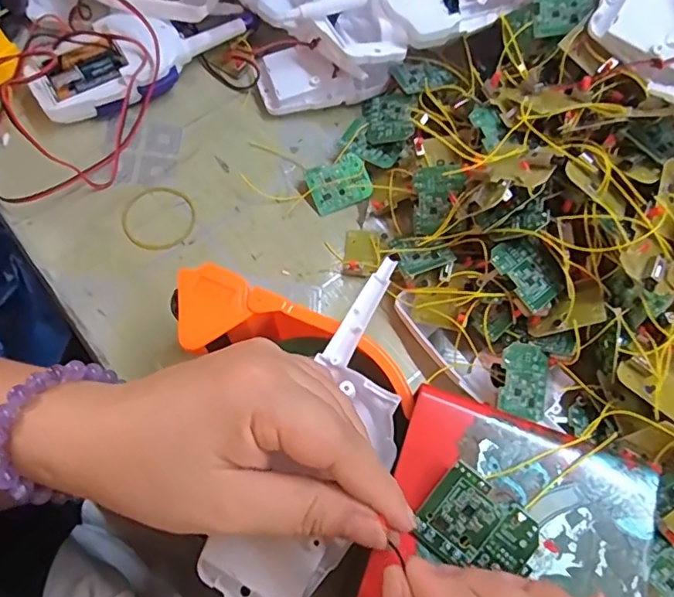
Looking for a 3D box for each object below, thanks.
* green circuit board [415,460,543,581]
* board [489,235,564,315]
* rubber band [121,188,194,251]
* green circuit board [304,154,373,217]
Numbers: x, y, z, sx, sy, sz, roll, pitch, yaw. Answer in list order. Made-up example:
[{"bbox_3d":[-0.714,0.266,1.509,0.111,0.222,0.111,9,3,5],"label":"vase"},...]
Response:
[{"bbox_3d":[0.055,0.090,0.208,0.042,0.004,0.034,36,91,14],"label":"green circuit board"},{"bbox_3d":[0.110,-0.016,0.306,0.034,0.004,0.041,-30,80,-27],"label":"board"},{"bbox_3d":[-0.122,-0.055,0.366,0.049,0.004,0.049,1,68,-1],"label":"rubber band"},{"bbox_3d":[0.002,-0.080,0.373,0.041,0.005,0.033,-22,96,-1],"label":"green circuit board"}]

